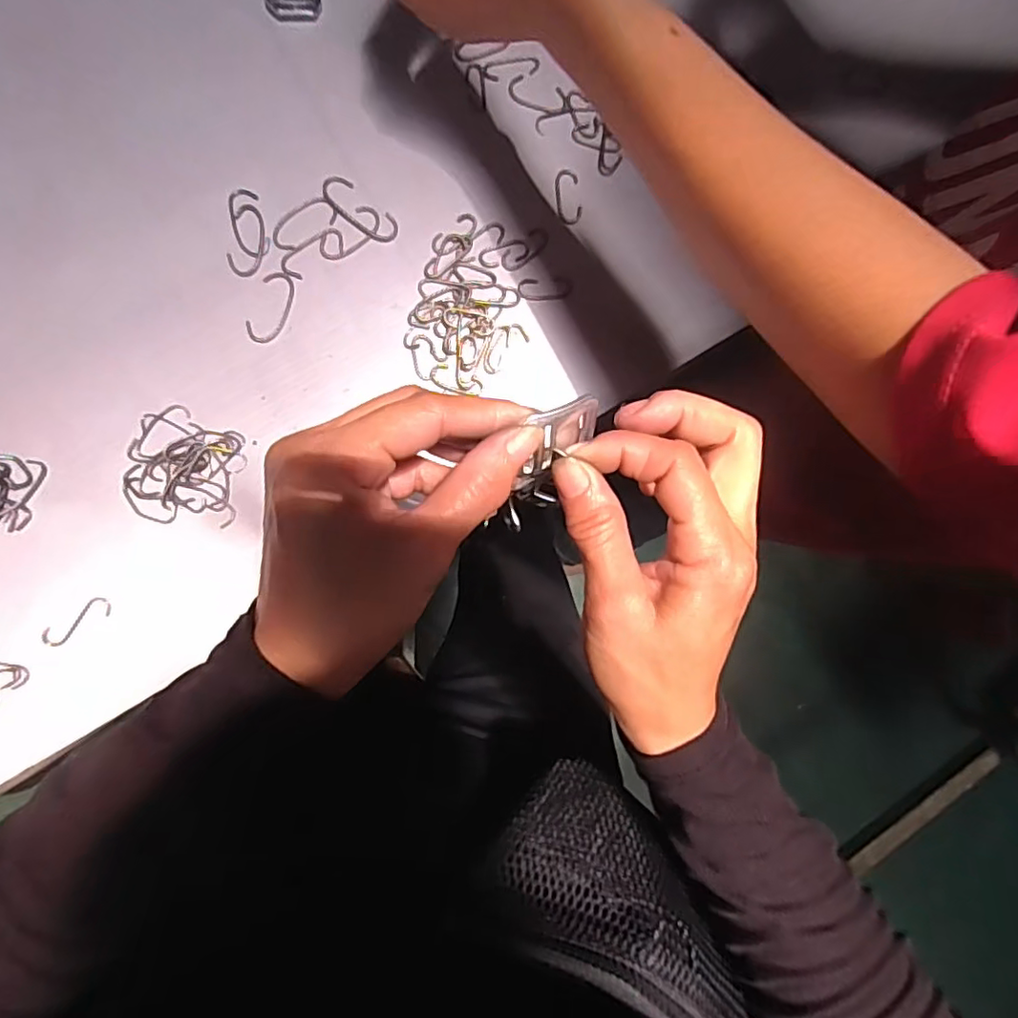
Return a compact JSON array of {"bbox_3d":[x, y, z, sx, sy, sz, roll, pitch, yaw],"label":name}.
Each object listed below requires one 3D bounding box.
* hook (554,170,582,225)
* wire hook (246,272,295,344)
[{"bbox_3d":[0.036,-0.189,0.363,0.016,0.004,0.032,-8,90,-10],"label":"hook"},{"bbox_3d":[-0.133,-0.113,0.334,0.019,0.004,0.042,20,85,-8],"label":"wire hook"}]

